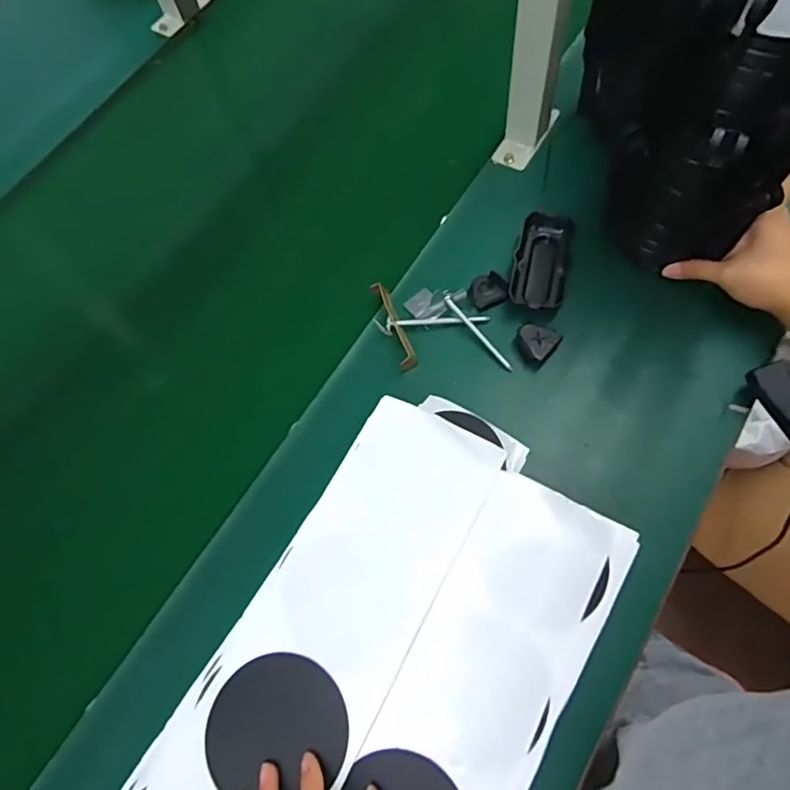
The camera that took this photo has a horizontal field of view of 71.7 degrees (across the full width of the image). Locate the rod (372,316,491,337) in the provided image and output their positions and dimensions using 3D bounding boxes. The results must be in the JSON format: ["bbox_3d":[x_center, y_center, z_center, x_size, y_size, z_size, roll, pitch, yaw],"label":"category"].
[{"bbox_3d":[0.036,-0.072,0.545,0.112,0.013,0.015,1,66,2],"label":"rod"}]

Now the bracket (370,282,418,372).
[{"bbox_3d":[0.000,-0.069,0.551,0.020,0.023,0.101,-17,67,-7],"label":"bracket"}]

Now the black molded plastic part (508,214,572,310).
[{"bbox_3d":[0.147,-0.131,0.549,0.051,0.029,0.110,10,66,6],"label":"black molded plastic part"}]

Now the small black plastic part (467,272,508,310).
[{"bbox_3d":[0.093,-0.107,0.556,0.040,0.013,0.033,-23,67,-9],"label":"small black plastic part"}]

